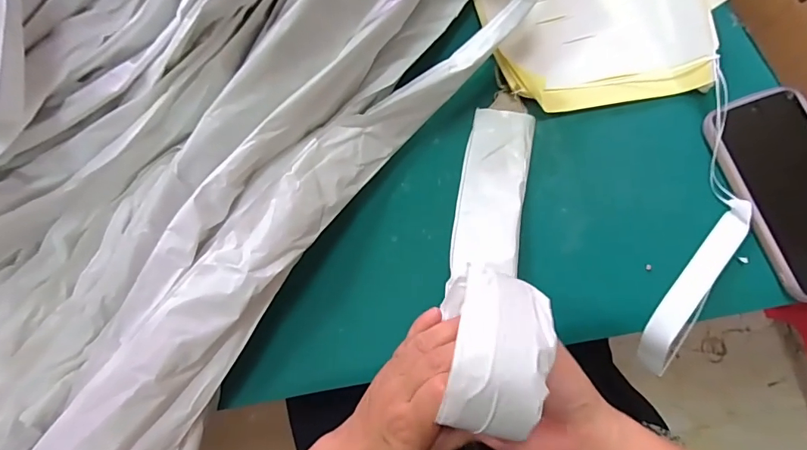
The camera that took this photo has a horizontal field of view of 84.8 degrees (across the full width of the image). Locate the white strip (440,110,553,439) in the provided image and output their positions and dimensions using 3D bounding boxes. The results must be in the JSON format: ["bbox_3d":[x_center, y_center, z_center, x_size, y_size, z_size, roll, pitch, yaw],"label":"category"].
[{"bbox_3d":[0.069,0.008,0.325,0.061,0.079,0.253,7,38,6],"label":"white strip"}]

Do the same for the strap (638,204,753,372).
[{"bbox_3d":[0.235,0.047,0.360,0.033,0.029,0.152,29,83,12],"label":"strap"}]

